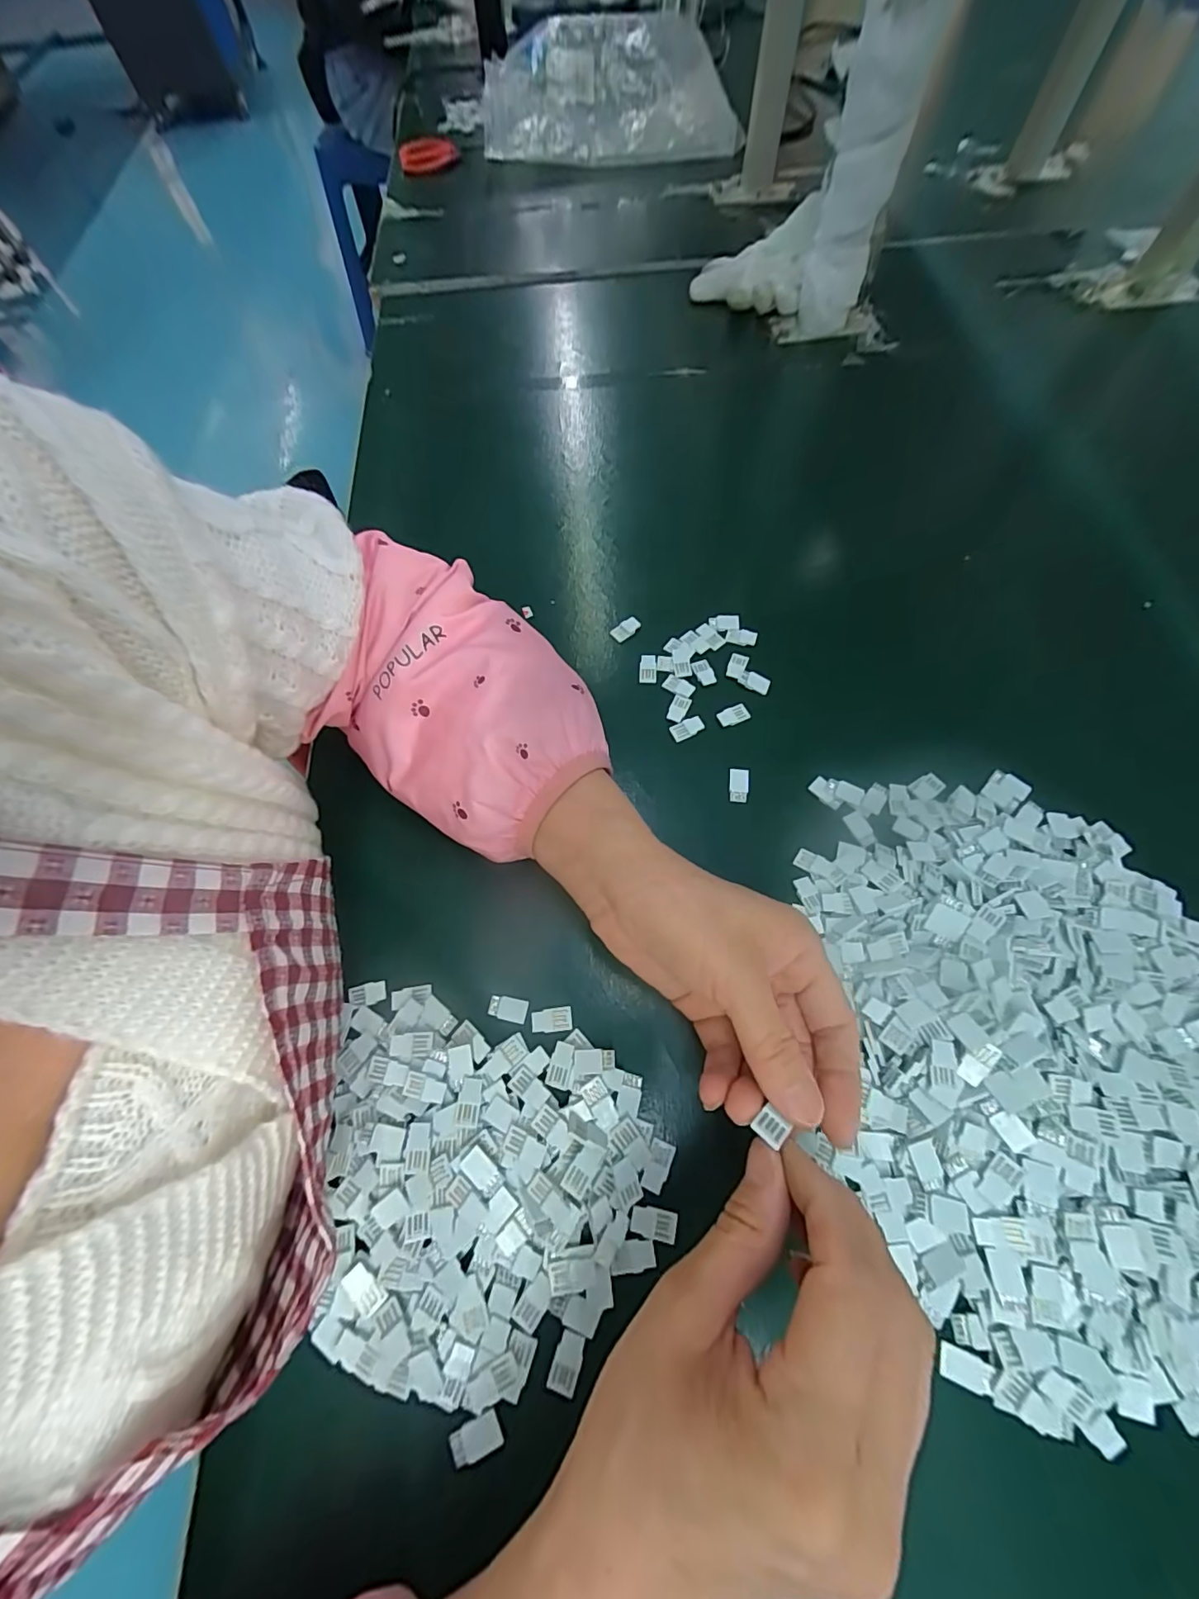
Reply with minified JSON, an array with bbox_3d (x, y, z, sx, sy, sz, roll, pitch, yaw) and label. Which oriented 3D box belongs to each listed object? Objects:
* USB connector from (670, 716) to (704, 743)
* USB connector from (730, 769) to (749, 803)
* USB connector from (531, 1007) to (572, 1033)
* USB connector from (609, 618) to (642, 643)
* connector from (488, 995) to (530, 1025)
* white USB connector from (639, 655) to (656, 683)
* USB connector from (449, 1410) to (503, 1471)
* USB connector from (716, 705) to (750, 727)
[{"bbox_3d":[0.058,-0.046,0.338,0.021,0.004,0.011,-22,68,-6],"label":"USB connector"},{"bbox_3d":[0.087,-0.009,0.320,0.012,0.006,0.020,4,67,4],"label":"USB connector"},{"bbox_3d":[-0.025,0.116,0.272,0.021,0.004,0.011,-7,67,0],"label":"USB connector"},{"bbox_3d":[0.019,-0.123,0.370,0.022,0.006,0.011,-32,69,-11],"label":"USB connector"},{"bbox_3d":[-0.049,0.111,0.274,0.021,0.004,0.012,10,68,7],"label":"connector"},{"bbox_3d":[0.034,-0.091,0.358,0.011,0.004,0.022,2,67,4],"label":"white USB connector"},{"bbox_3d":[-0.050,0.261,0.211,0.020,0.005,0.011,-23,68,-7],"label":"USB connector"},{"bbox_3d":[0.088,-0.056,0.340,0.021,0.004,0.011,-21,68,-6],"label":"USB connector"}]

